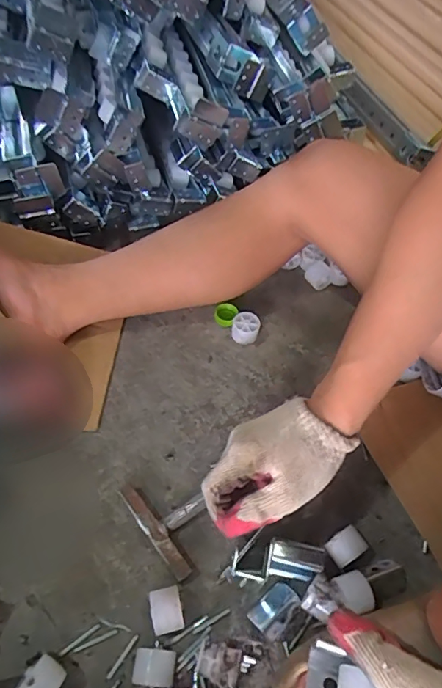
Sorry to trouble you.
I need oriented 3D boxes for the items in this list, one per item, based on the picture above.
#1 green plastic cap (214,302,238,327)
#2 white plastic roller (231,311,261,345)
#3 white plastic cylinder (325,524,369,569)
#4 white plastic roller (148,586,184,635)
[{"bbox_3d":[0.006,-0.038,0.630,0.030,0.019,0.035,9,53,2],"label":"green plastic cap"},{"bbox_3d":[0.031,-0.018,0.609,0.034,0.028,0.037,7,53,0],"label":"white plastic roller"},{"bbox_3d":[0.117,0.195,0.453,0.035,0.032,0.026,-27,60,-22],"label":"white plastic cylinder"},{"bbox_3d":[-0.048,0.236,0.420,0.026,0.033,0.034,-9,55,-11],"label":"white plastic roller"}]

